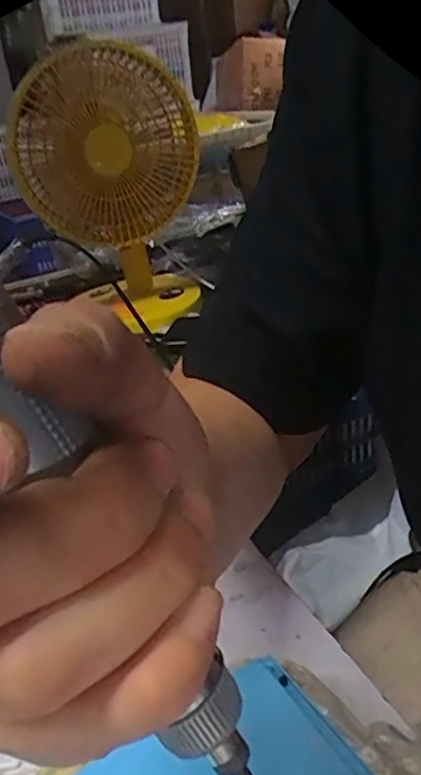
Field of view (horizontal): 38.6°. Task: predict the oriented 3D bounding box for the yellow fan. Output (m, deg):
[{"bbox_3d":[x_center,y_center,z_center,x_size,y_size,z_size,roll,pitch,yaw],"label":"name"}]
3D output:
[{"bbox_3d":[-0.120,-0.237,0.759,0.206,0.300,0.156,-9,27,-3],"label":"yellow fan"}]

